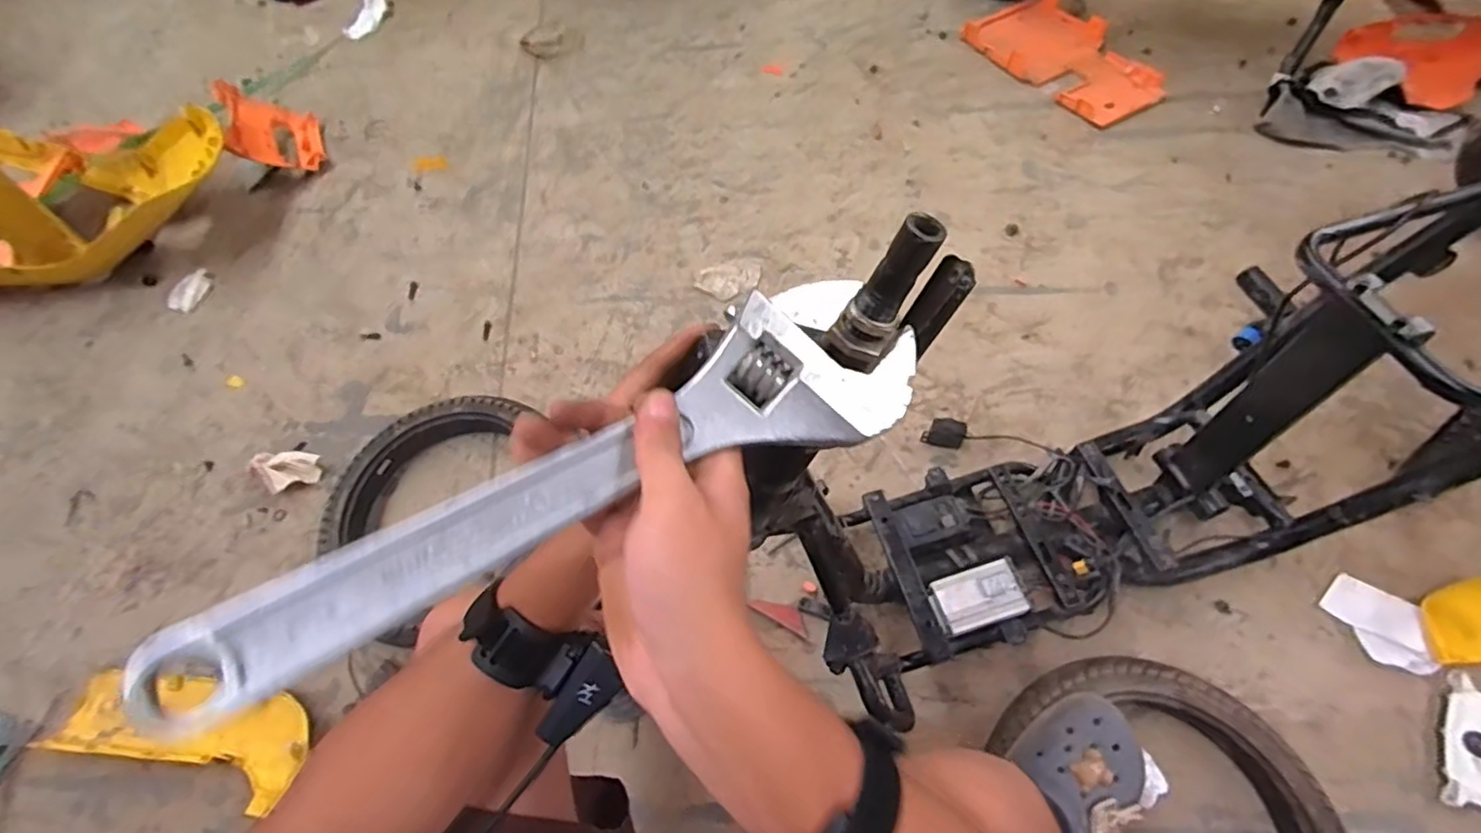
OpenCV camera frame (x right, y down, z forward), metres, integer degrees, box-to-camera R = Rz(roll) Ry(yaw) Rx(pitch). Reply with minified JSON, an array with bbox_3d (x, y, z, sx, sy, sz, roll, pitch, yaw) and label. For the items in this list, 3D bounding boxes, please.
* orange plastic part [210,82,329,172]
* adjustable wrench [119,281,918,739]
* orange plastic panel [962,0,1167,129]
[{"bbox_3d":[-0.937,-0.570,1.284,0.057,0.174,0.150,-8,82,33],"label":"orange plastic part"},{"bbox_3d":[-0.073,0.027,0.288,0.351,0.032,0.075,-25,63,-15],"label":"adjustable wrench"},{"bbox_3d":[0.702,-0.775,1.372,0.249,0.029,0.416,-28,64,-10],"label":"orange plastic panel"}]

